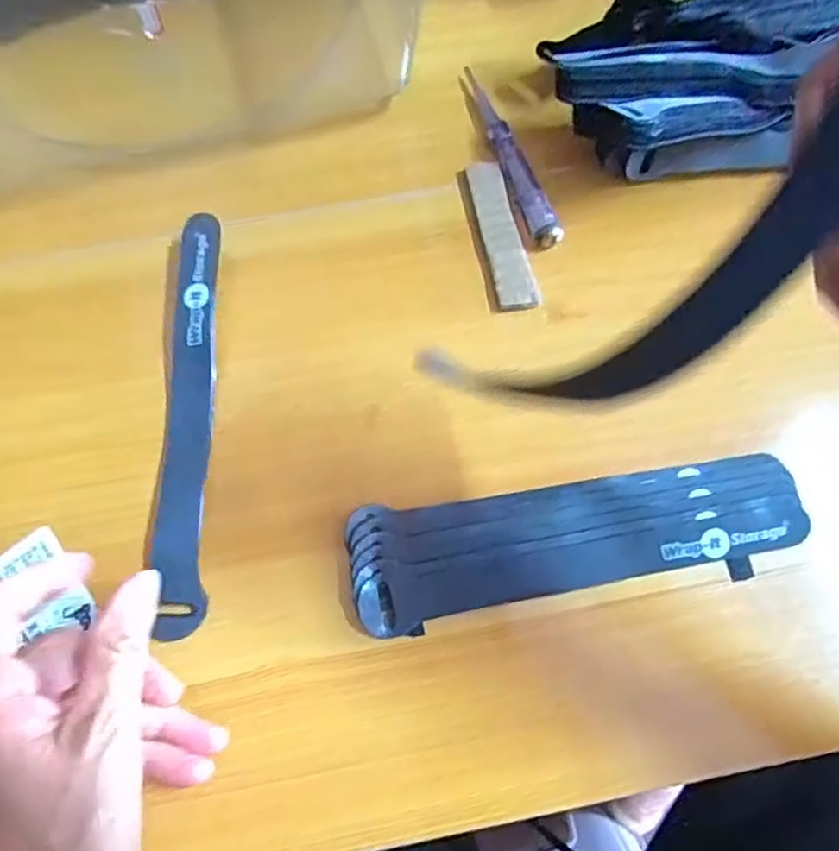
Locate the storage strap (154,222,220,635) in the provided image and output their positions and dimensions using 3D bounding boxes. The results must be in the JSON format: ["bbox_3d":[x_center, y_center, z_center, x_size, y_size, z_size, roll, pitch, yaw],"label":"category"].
[{"bbox_3d":[-0.108,-0.006,0.322,0.022,0.015,0.198,-2,72,-1],"label":"storage strap"}]

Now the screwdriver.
[{"bbox_3d":[0.046,-0.145,0.363,0.013,0.008,0.120,-19,73,-6],"label":"screwdriver"}]

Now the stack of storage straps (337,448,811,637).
[{"bbox_3d":[0.069,0.052,0.307,0.197,0.016,0.053,-7,72,-3],"label":"stack of storage straps"}]

